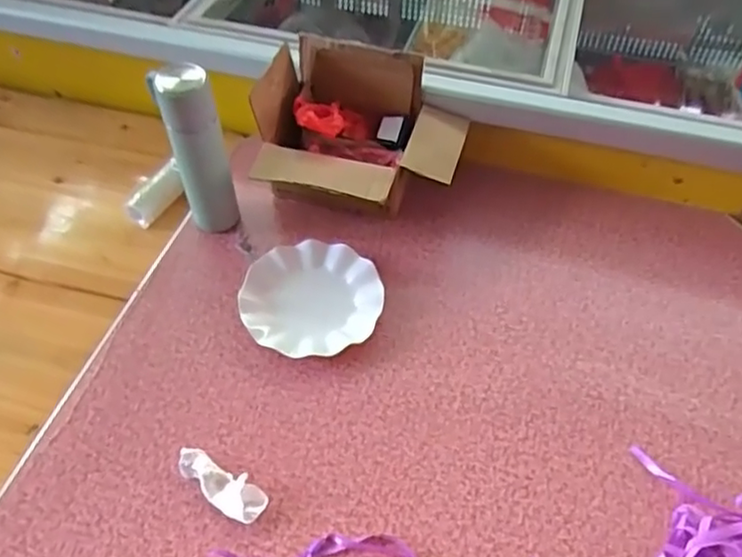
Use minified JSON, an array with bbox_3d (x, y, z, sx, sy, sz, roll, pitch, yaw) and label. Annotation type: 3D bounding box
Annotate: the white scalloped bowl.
[{"bbox_3d":[-0.078,0.026,0.820,0.180,0.027,0.171,1,51,-1],"label":"white scalloped bowl"}]

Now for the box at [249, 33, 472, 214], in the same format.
[{"bbox_3d":[-0.017,-0.186,0.887,0.269,0.190,0.226,15,52,11],"label":"box"}]

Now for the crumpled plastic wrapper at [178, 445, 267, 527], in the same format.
[{"bbox_3d":[-0.162,0.223,0.671,0.109,0.021,0.038,29,56,21],"label":"crumpled plastic wrapper"}]

